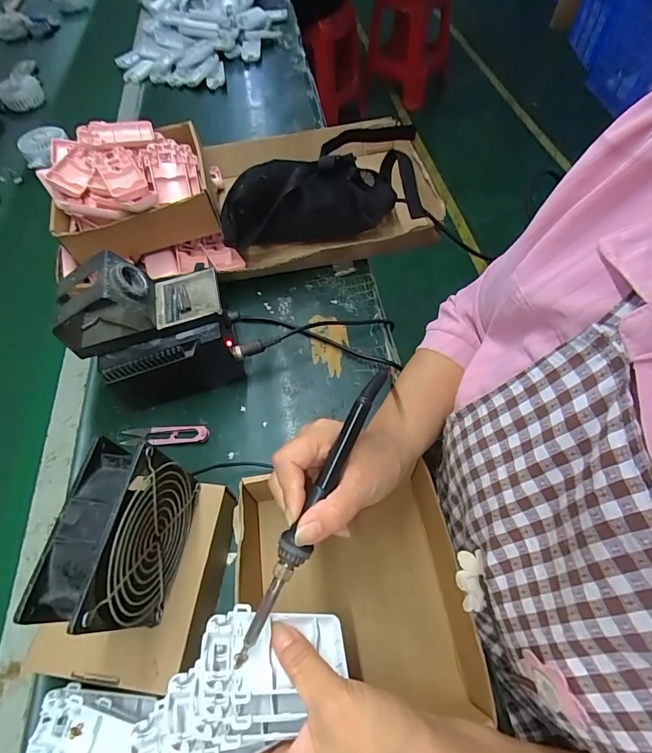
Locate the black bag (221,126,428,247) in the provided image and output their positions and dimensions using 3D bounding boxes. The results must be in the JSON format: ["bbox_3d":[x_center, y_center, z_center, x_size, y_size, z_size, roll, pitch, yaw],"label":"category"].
[{"bbox_3d":[-0.004,-0.300,0.625,0.323,0.107,0.143,-14,59,-5],"label":"black bag"}]

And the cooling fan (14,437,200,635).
[{"bbox_3d":[-0.150,0.123,0.310,0.046,0.114,0.119,6,58,5],"label":"cooling fan"}]

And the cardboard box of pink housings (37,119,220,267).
[{"bbox_3d":[-0.276,-0.266,0.579,0.217,0.111,0.171,-19,59,-10],"label":"cardboard box of pink housings"}]

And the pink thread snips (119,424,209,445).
[{"bbox_3d":[-0.188,0.068,0.472,0.102,0.007,0.025,-4,59,1],"label":"pink thread snips"}]

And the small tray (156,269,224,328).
[{"bbox_3d":[-0.155,-0.087,0.456,0.069,0.017,0.072,-15,59,-7],"label":"small tray"}]

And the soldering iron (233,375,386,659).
[{"bbox_3d":[-0.006,0.088,0.277,0.019,0.019,0.214,23,75,17],"label":"soldering iron"}]

